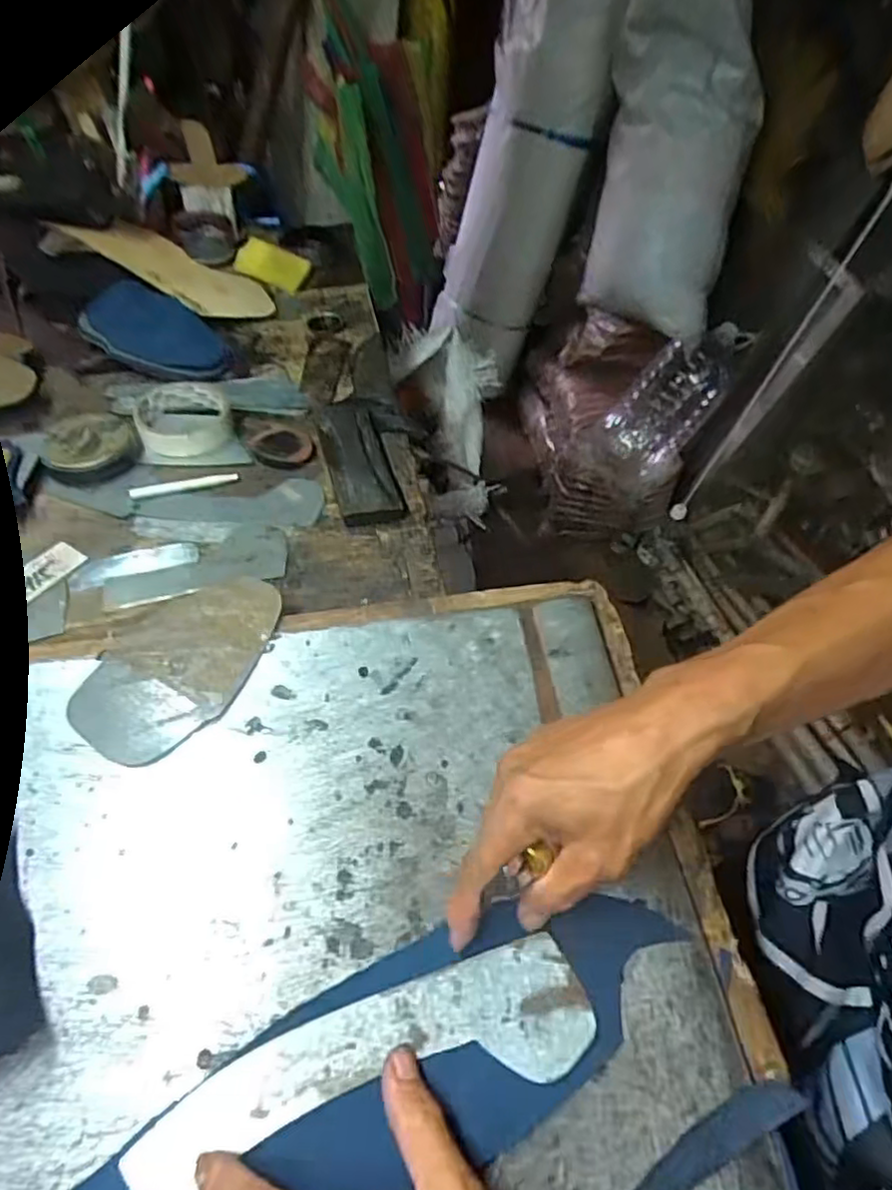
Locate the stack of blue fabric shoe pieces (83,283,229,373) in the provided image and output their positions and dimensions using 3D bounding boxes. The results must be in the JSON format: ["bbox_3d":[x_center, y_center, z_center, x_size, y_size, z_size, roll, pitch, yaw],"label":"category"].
[{"bbox_3d":[-0.312,-0.291,0.733,0.146,0.018,0.109,16,55,-18],"label":"stack of blue fabric shoe pieces"}]

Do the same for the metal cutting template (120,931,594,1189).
[{"bbox_3d":[-0.034,0.220,0.313,0.210,0.004,0.054,-14,55,-12],"label":"metal cutting template"}]

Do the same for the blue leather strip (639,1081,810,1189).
[{"bbox_3d":[0.103,0.252,0.295,0.130,0.004,0.017,-24,51,-13],"label":"blue leather strip"}]

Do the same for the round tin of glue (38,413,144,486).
[{"bbox_3d":[-0.310,-0.130,0.588,0.076,0.023,0.072,2,49,-5],"label":"round tin of glue"}]

